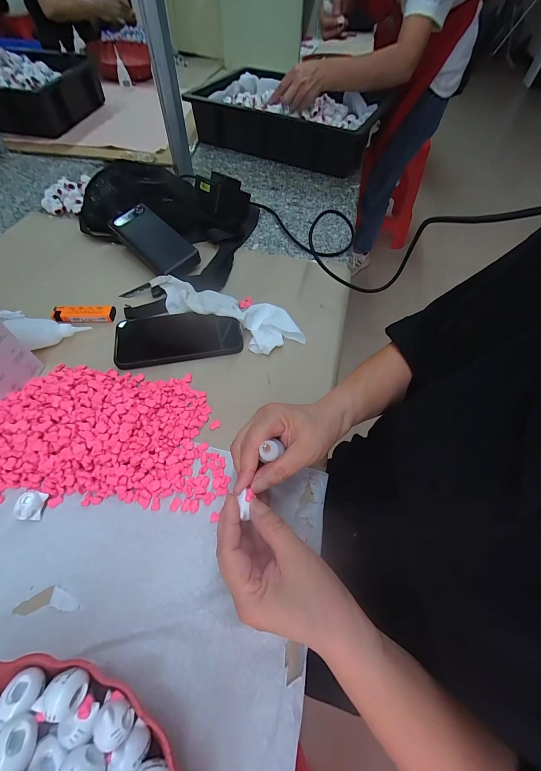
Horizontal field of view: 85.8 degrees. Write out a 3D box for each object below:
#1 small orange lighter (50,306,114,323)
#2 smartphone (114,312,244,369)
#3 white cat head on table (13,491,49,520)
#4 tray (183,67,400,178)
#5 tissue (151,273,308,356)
[{"bbox_3d":[-0.263,-0.100,0.410,0.080,0.015,0.022,0,57,-2],"label":"small orange lighter"},{"bbox_3d":[-0.125,-0.068,0.391,0.167,0.014,0.082,-6,57,-6],"label":"smartphone"},{"bbox_3d":[-0.222,0.113,0.272,0.017,0.022,0.023,4,56,0],"label":"white cat head on table"},{"bbox_3d":[0.050,-0.667,0.733,0.426,0.094,0.296,28,60,16],"label":"tray"},{"bbox_3d":[-0.064,-0.111,0.413,0.232,0.028,0.076,26,59,15],"label":"tissue"}]

